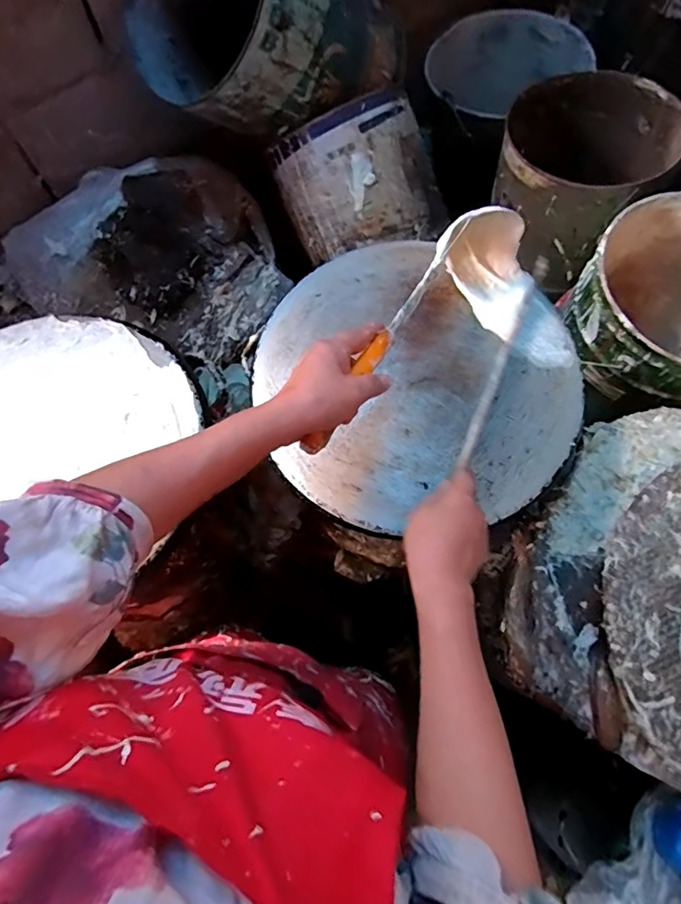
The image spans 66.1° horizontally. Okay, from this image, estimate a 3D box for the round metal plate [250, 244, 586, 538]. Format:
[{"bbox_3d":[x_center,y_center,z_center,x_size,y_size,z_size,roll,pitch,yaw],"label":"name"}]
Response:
[{"bbox_3d":[0.082,-0.081,0.596,0.357,0.032,0.337,0,70,1],"label":"round metal plate"}]

